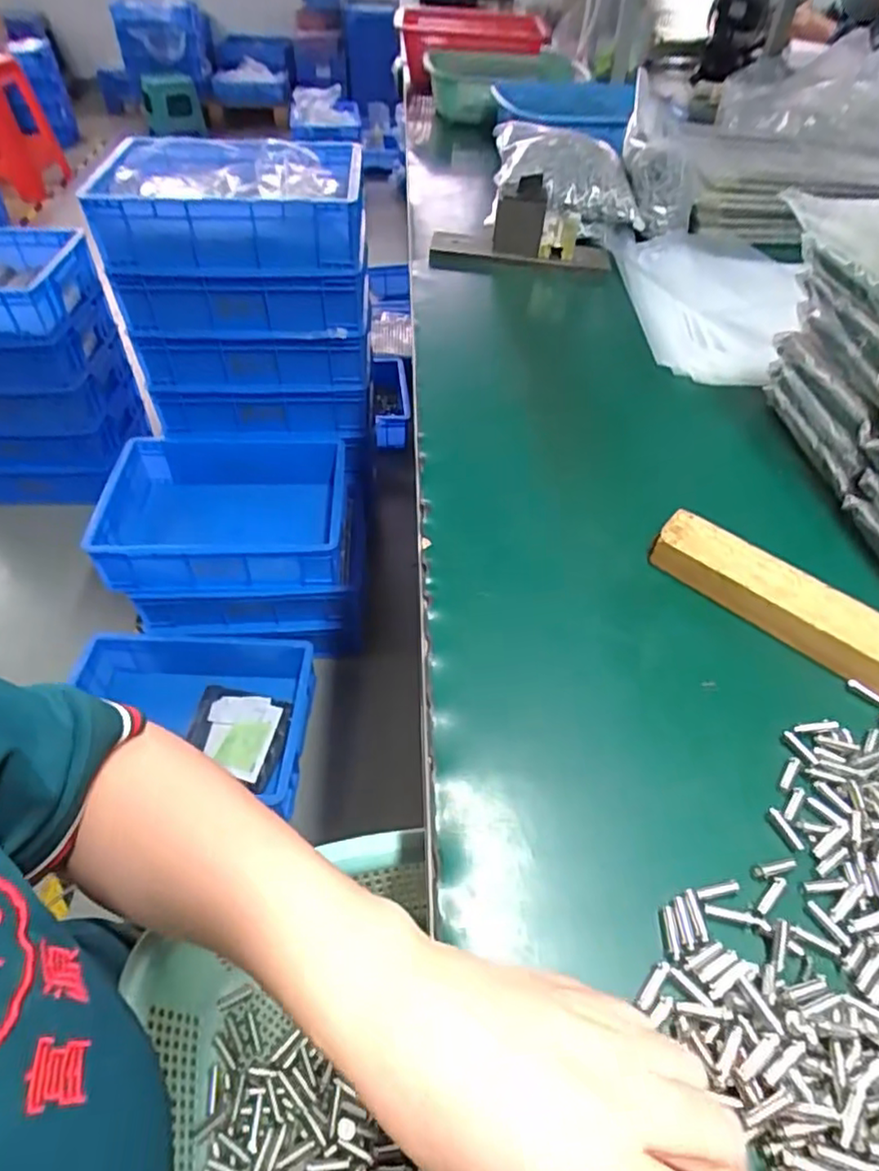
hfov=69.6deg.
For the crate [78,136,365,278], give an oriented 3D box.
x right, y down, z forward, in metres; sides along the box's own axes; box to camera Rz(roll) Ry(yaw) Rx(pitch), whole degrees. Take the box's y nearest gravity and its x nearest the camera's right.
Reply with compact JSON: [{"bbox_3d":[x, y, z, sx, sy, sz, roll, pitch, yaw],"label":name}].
[{"bbox_3d":[-0.339,-0.654,1.079,0.417,0.139,0.320,0,49,-2],"label":"crate"}]

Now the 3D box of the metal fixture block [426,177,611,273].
[{"bbox_3d":[0.097,-0.418,0.729,0.206,0.089,0.063,2,49,0],"label":"metal fixture block"}]

